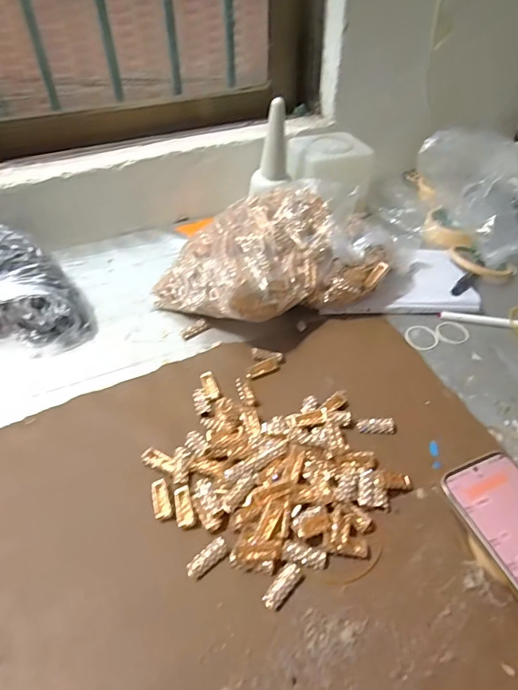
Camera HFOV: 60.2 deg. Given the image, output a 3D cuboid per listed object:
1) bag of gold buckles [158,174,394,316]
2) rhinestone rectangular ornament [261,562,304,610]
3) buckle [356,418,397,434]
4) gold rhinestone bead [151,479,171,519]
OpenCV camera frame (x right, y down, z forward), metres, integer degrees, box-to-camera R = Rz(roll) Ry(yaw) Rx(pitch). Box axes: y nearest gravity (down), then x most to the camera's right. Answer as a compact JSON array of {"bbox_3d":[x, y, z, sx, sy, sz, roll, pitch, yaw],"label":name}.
[{"bbox_3d":[0.020,-0.107,0.579,0.283,0.120,0.180,-23,49,-22],"label":"bag of gold buckles"},{"bbox_3d":[0.019,0.191,0.355,0.016,0.004,0.039,31,52,28],"label":"rhinestone rectangular ornament"},{"bbox_3d":[0.122,0.083,0.463,0.040,0.008,0.014,2,44,2],"label":"buckle"},{"bbox_3d":[-0.090,0.140,0.407,0.015,0.004,0.035,-12,45,-13],"label":"gold rhinestone bead"}]

